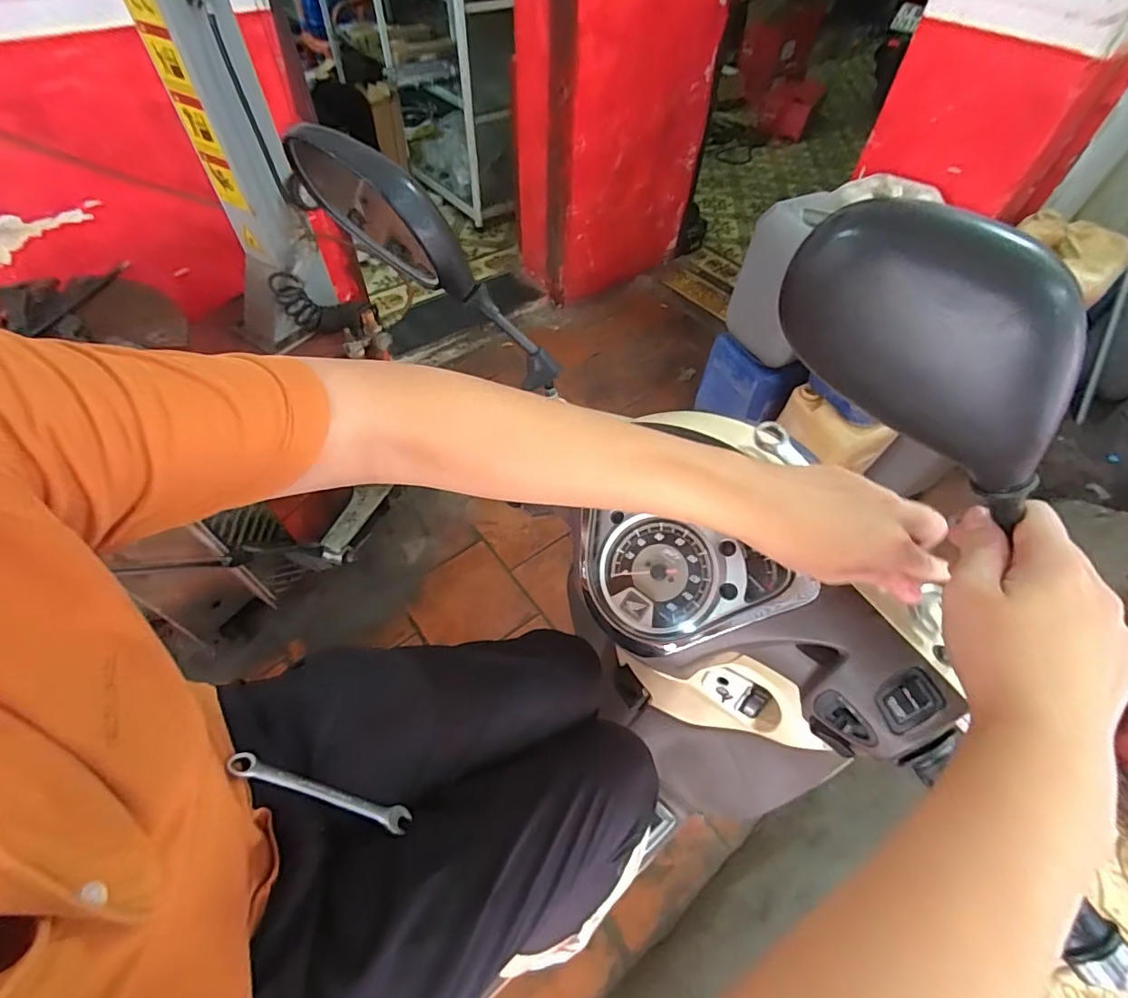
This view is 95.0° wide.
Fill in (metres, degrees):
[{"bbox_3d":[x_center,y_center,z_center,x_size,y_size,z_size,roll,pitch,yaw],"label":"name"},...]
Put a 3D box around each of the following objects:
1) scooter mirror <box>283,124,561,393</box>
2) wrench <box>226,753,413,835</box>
[{"bbox_3d":[-0.102,-0.183,0.431,0.257,0.086,0.037,39,50,-31],"label":"scooter mirror"},{"bbox_3d":[-0.196,0.243,0.424,0.155,0.012,0.019,34,54,-21],"label":"wrench"}]

